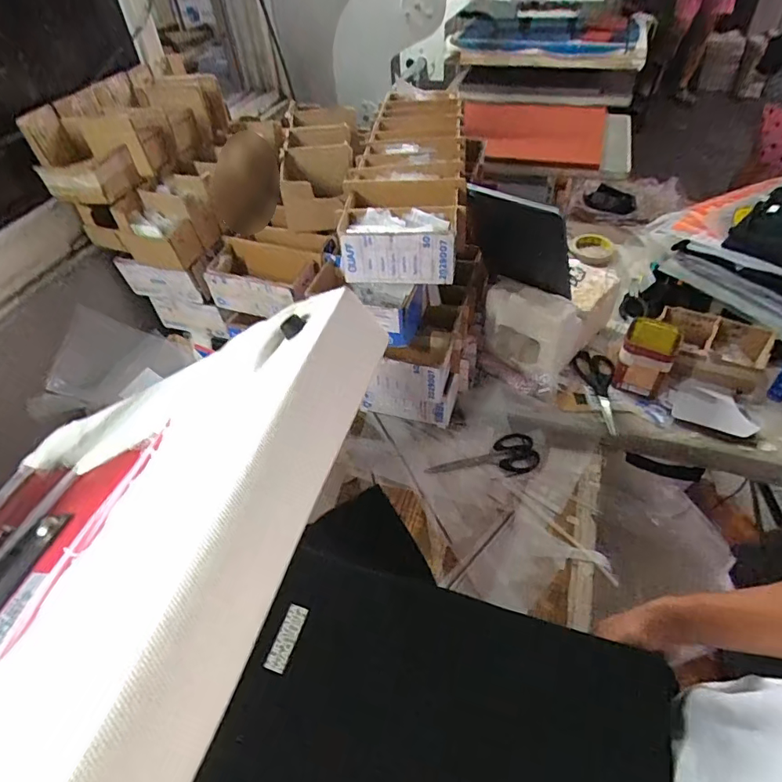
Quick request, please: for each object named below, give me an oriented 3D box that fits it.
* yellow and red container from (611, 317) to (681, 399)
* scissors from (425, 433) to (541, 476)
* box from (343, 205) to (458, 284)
[{"bbox_3d":[0.430,-0.057,0.831,0.083,0.084,0.102,23,52,25],"label":"yellow and red container"},{"bbox_3d":[0.148,0.113,0.792,0.175,0.009,0.068,-14,46,-9],"label":"scissors"},{"bbox_3d":[0.014,-0.199,0.683,0.145,0.073,0.075,3,46,8],"label":"box"}]

